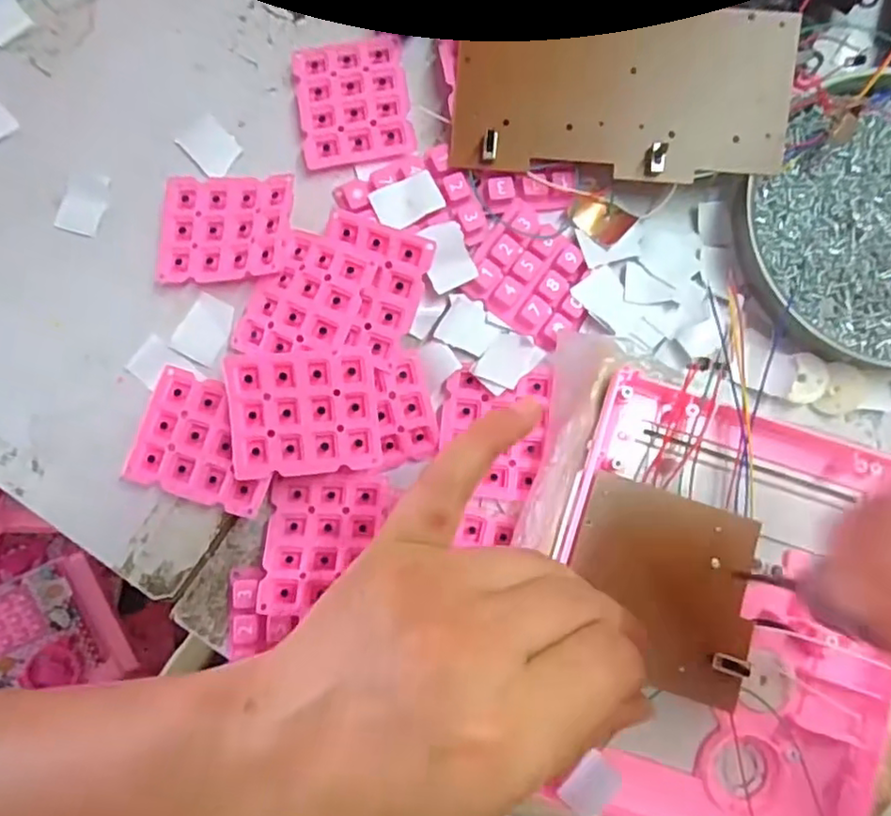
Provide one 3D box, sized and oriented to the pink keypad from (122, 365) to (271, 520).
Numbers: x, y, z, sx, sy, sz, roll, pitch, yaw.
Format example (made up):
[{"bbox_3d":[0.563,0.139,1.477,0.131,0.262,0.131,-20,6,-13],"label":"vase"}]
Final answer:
[{"bbox_3d":[-0.101,0.015,0.276,0.058,0.011,0.050,19,83,3],"label":"pink keypad"}]

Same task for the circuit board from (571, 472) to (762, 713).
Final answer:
[{"bbox_3d":[0.083,0.068,0.244,0.070,0.009,0.071,18,83,3],"label":"circuit board"}]

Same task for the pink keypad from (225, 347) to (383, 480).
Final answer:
[{"bbox_3d":[-0.058,0.001,0.265,0.059,0.004,0.050,-5,94,-6],"label":"pink keypad"}]

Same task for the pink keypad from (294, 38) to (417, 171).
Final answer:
[{"bbox_3d":[-0.042,-0.140,0.298,0.050,0.009,0.056,-8,82,-1],"label":"pink keypad"}]

